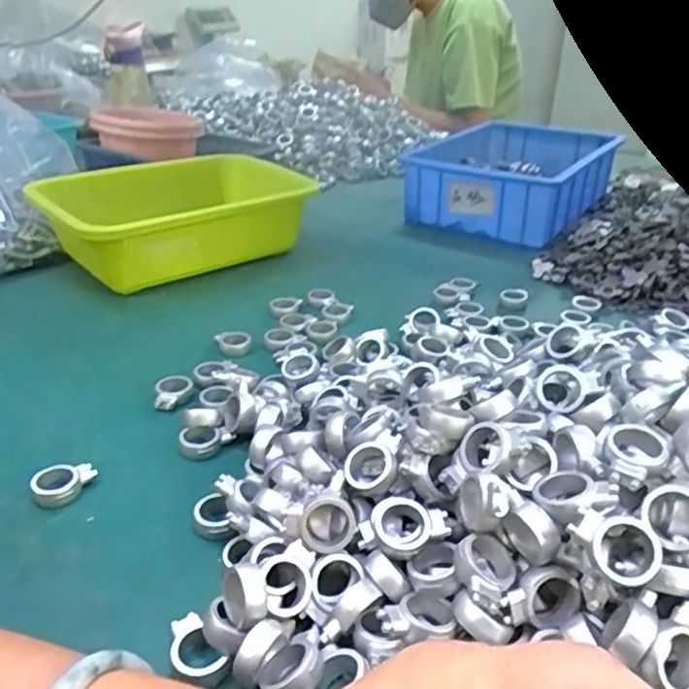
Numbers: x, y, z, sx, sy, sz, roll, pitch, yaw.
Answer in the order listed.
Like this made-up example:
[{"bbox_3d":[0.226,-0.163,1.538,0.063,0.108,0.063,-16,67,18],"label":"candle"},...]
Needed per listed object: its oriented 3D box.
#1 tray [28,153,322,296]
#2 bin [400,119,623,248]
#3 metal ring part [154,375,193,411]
[{"bbox_3d":[-0.186,-0.135,0.676,0.254,0.080,0.189,-24,37,-36],"label":"tray"},{"bbox_3d":[0.224,-0.226,0.837,0.202,0.076,0.280,19,35,31],"label":"bin"},{"bbox_3d":[-0.120,0.033,0.443,0.023,0.011,0.030,0,29,1],"label":"metal ring part"}]

